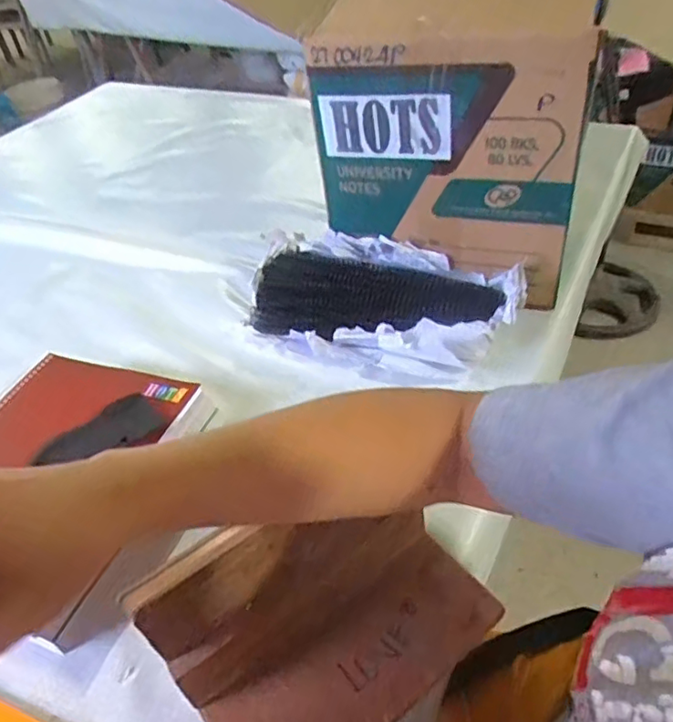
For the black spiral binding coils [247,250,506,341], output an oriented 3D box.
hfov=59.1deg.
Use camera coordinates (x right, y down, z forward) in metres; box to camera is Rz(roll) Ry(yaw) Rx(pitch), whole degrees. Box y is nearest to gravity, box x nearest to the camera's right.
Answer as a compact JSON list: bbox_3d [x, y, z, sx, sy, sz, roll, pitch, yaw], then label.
[{"bbox_3d":[0.037,-0.066,0.688,0.282,0.049,0.107,8,45,16],"label":"black spiral binding coils"}]

